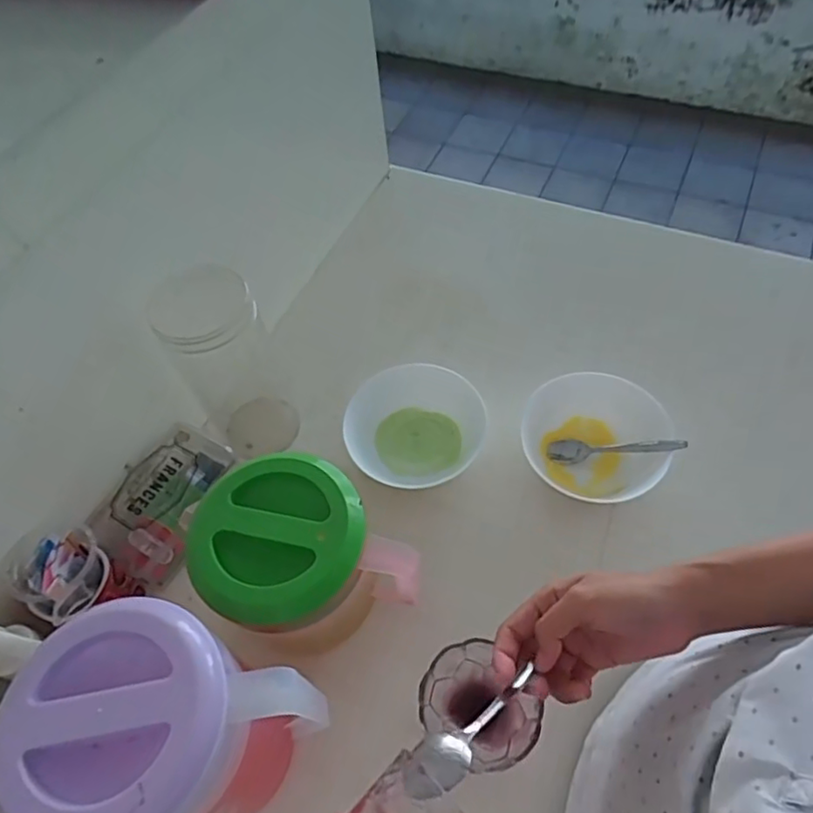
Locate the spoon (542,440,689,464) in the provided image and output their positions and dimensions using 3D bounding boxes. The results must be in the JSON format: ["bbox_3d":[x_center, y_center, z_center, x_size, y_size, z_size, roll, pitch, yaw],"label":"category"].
[{"bbox_3d":[0.209,0.042,0.618,0.131,0.012,0.030,-5,54,28],"label":"spoon"}]

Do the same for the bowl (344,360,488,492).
[{"bbox_3d":[0.010,0.026,0.644,0.132,0.059,0.137,-2,57,3],"label":"bowl"}]

